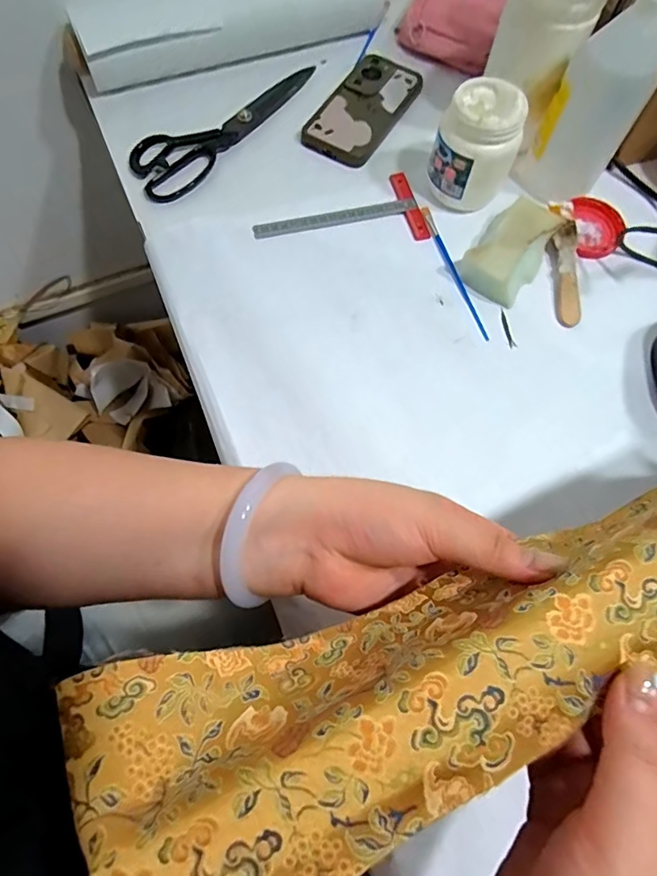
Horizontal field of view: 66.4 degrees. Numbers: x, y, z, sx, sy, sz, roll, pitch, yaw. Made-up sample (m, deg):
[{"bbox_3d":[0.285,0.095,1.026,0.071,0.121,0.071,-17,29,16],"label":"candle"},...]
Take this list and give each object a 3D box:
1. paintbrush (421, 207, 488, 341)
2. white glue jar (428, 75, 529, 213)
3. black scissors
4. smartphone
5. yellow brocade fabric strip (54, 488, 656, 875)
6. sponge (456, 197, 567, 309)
[{"bbox_3d":[0.123,-0.163,0.491,0.008,0.006,0.163,-16,69,-8],"label":"paintbrush"},{"bbox_3d":[0.142,-0.279,0.484,0.072,0.093,0.073,1,68,-2],"label":"white glue jar"},{"bbox_3d":[-0.116,-0.347,0.549,0.077,0.018,0.247,36,71,12],"label":"black scissors"},{"bbox_3d":[0.041,-0.373,0.567,0.078,0.014,0.170,28,70,9],"label":"smartphone"},{"bbox_3d":[0.104,0.078,0.236,0.425,0.061,0.102,-22,70,-9],"label":"yellow brocade fabric strip"},{"bbox_3d":[0.174,-0.180,0.482,0.064,0.031,0.102,32,70,10],"label":"sponge"}]

